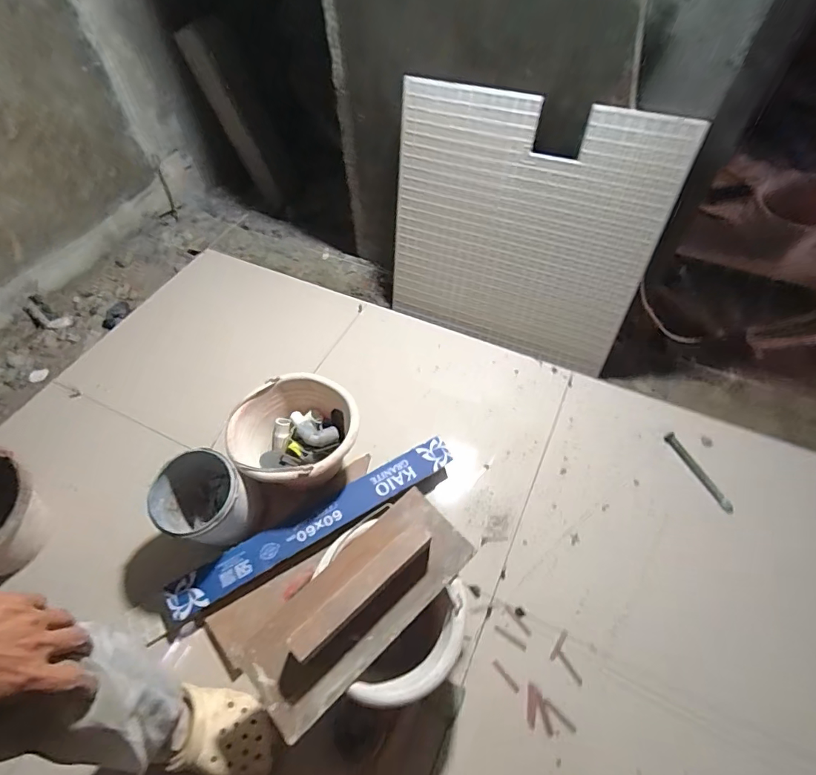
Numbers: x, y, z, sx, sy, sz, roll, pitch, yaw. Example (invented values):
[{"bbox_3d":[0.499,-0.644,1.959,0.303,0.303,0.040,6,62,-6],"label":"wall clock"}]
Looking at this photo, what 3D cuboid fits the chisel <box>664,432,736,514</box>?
[{"bbox_3d":[0.632,0.182,0.999,0.022,0.014,0.196,-20,57,-12],"label":"chisel"}]

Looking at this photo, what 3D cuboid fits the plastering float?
[{"bbox_3d":[-0.075,0.318,0.702,0.371,0.063,0.159,-38,62,-23],"label":"plastering float"}]

